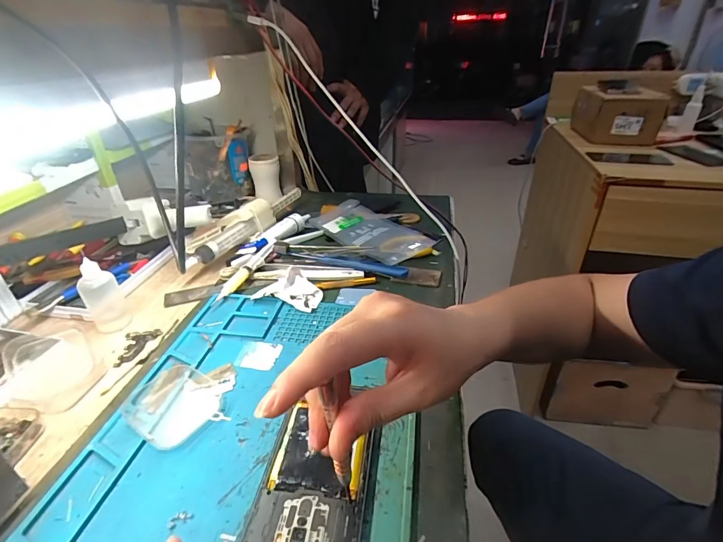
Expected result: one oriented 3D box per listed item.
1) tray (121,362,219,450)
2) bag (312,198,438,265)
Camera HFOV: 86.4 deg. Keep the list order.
[{"bbox_3d":[-0.161,0.111,0.328,0.082,0.008,0.066,18,37,28],"label":"tray"},{"bbox_3d":[0.016,-0.064,0.591,0.104,0.024,0.185,-27,40,-34],"label":"bag"}]

